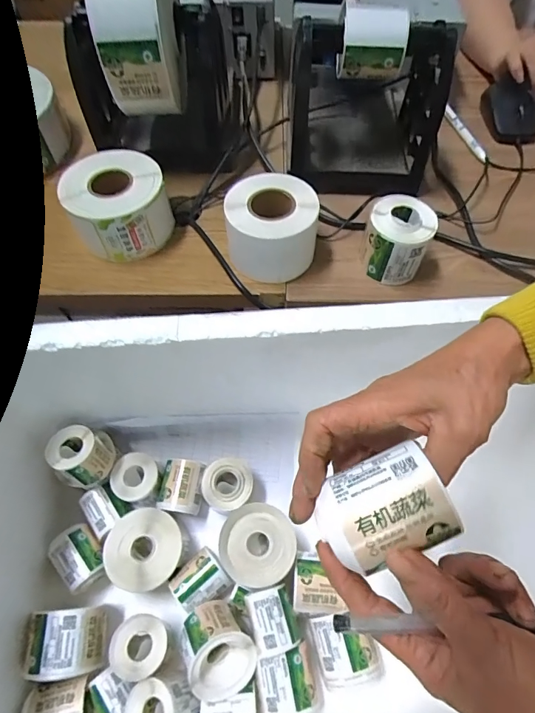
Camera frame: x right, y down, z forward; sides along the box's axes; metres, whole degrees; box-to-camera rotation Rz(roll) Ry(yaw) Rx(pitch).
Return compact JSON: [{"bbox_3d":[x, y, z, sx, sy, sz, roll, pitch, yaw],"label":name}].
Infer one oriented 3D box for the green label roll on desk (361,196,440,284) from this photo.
[{"bbox_3d":[0.122,-0.111,0.399,0.058,0.062,0.056,0,61,0],"label":"green label roll on desk"}]

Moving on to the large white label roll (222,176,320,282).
[{"bbox_3d":[0.005,-0.127,0.403,0.083,0.067,0.077,1,61,-1],"label":"large white label roll"}]

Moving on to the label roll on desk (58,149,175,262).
[{"bbox_3d":[-0.150,-0.153,0.417,0.094,0.070,0.089,0,61,0],"label":"label roll on desk"}]

